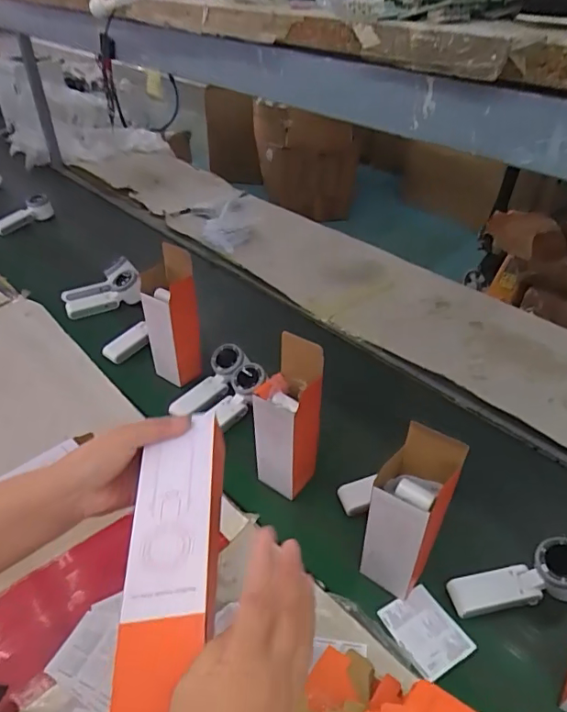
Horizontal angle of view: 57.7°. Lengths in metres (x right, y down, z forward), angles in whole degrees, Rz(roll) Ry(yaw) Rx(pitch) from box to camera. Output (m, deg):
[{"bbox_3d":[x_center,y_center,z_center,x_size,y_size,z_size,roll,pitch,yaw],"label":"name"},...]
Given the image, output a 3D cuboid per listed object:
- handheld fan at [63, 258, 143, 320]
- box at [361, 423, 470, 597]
[{"bbox_3d":[-0.392,-0.147,1.115,0.162,0.078,0.095,-8,40,-10],"label":"handheld fan"},{"bbox_3d":[0.136,0.183,0.582,0.078,0.226,0.072,22,44,24],"label":"box"}]

